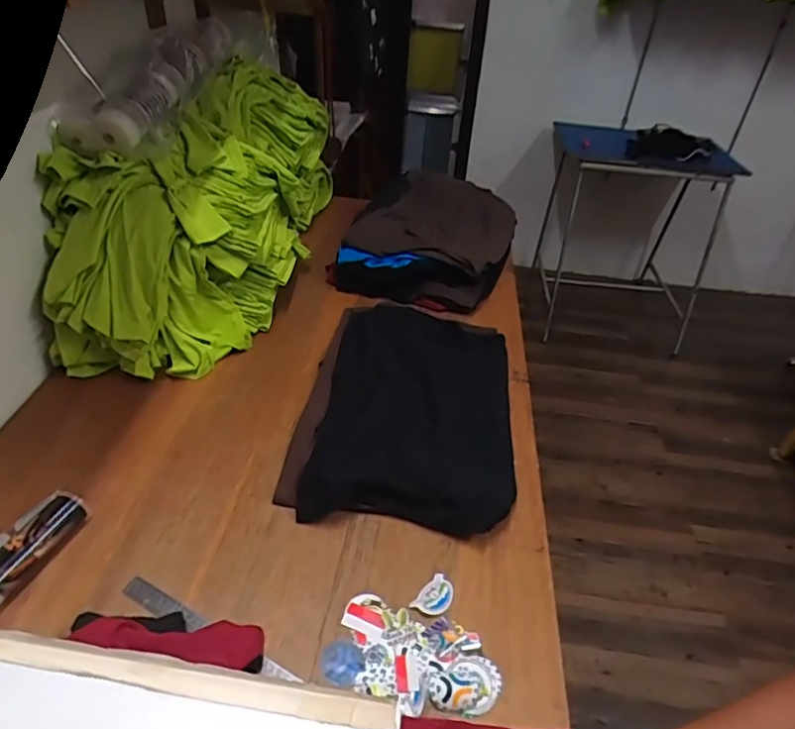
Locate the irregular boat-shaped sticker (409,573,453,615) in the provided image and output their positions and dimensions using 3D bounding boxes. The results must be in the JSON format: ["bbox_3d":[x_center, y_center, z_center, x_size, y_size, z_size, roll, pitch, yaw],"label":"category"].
[{"bbox_3d":[0.052,0.310,0.750,0.043,0.004,0.061,26,43,24],"label":"irregular boat-shaped sticker"}]

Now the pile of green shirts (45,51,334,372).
[{"bbox_3d":[-0.389,-0.323,1.162,0.335,0.361,0.726,11,40,6],"label":"pile of green shirts"}]

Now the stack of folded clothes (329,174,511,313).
[{"bbox_3d":[0.078,-0.315,1.390,0.374,0.138,0.463,15,40,11],"label":"stack of folded clothes"}]

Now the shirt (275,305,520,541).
[{"bbox_3d":[0.025,0.052,1.011,0.368,0.047,0.540,7,39,2],"label":"shirt"}]

